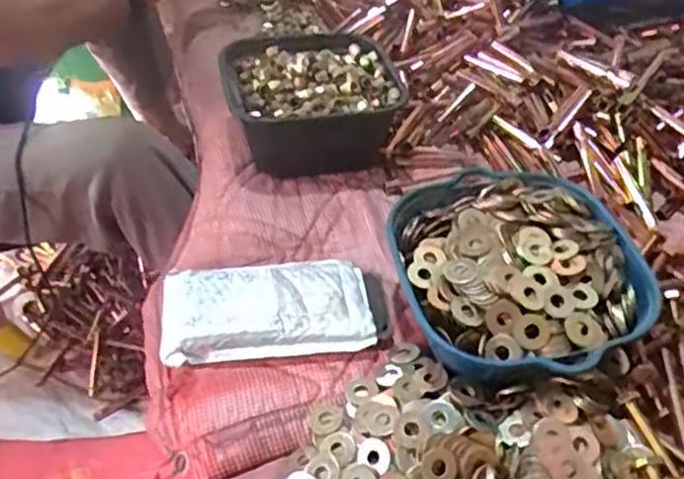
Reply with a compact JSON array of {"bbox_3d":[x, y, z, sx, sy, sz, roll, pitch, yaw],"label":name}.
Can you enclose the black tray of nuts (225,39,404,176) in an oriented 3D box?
[{"bbox_3d":[-0.029,-0.146,0.721,0.164,0.081,0.166,-10,46,-10],"label":"black tray of nuts"}]

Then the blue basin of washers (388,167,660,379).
[{"bbox_3d":[0.140,0.023,0.550,0.184,0.062,0.195,0,45,0],"label":"blue basin of washers"}]

